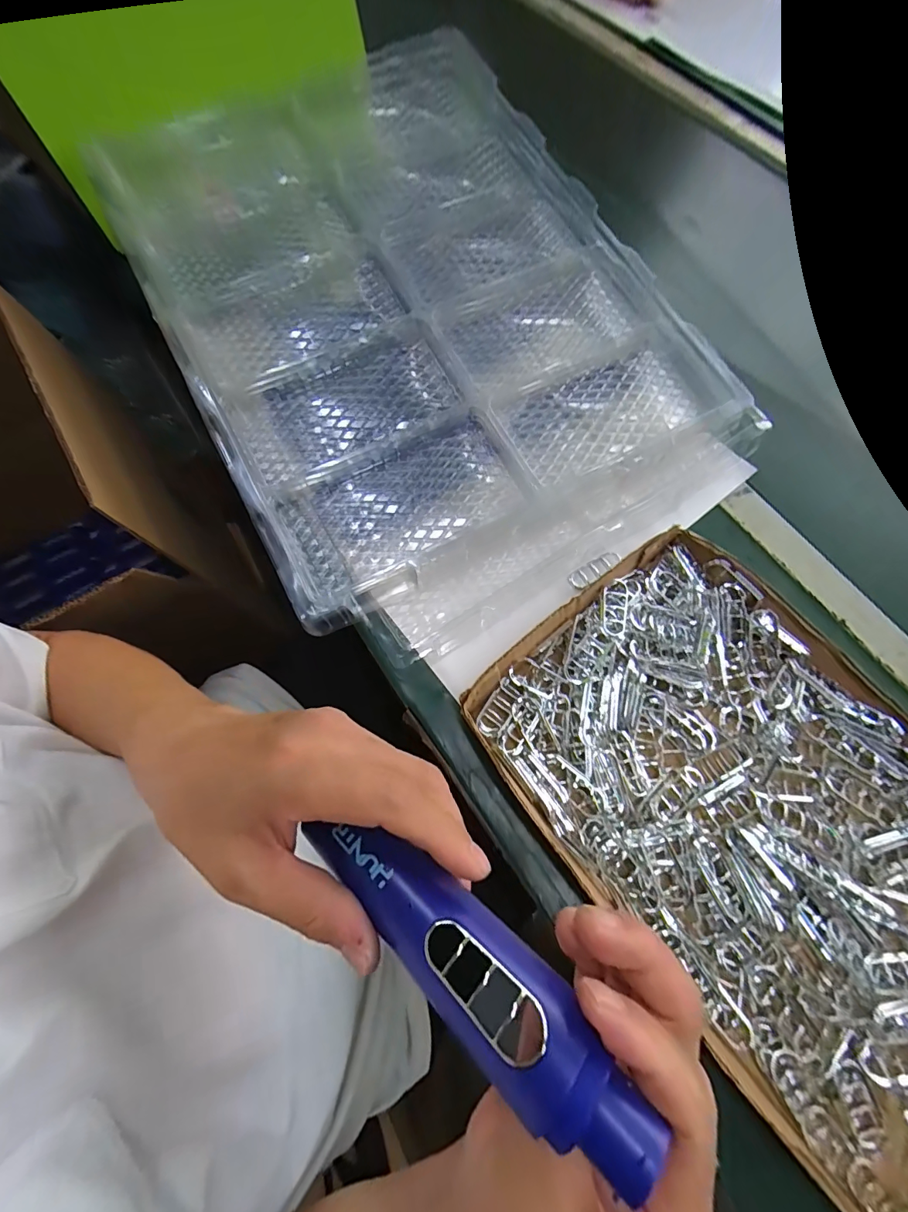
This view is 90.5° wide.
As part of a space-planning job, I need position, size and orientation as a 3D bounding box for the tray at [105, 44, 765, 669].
[{"bbox_3d":[-0.030,-0.255,0.430,0.438,0.080,0.538,-33,78,-7],"label":"tray"}]

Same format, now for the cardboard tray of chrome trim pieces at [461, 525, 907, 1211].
[{"bbox_3d":[0.231,0.157,0.322,0.258,0.037,0.420,-37,75,-12],"label":"cardboard tray of chrome trim pieces"}]

